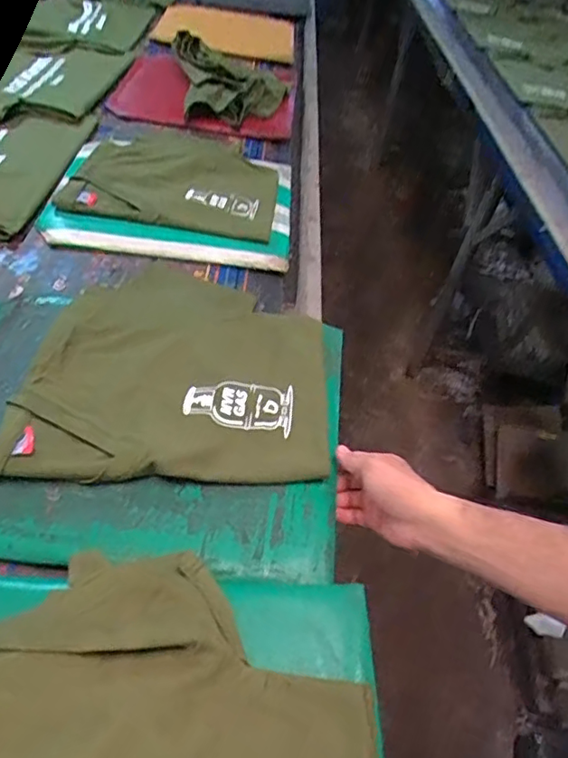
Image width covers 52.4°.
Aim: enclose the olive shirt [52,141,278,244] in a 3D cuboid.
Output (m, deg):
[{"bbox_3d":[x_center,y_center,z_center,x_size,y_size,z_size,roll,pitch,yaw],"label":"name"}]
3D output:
[{"bbox_3d":[-0.187,-0.378,1.069,0.354,0.034,0.343,10,42,-5],"label":"olive shirt"}]

